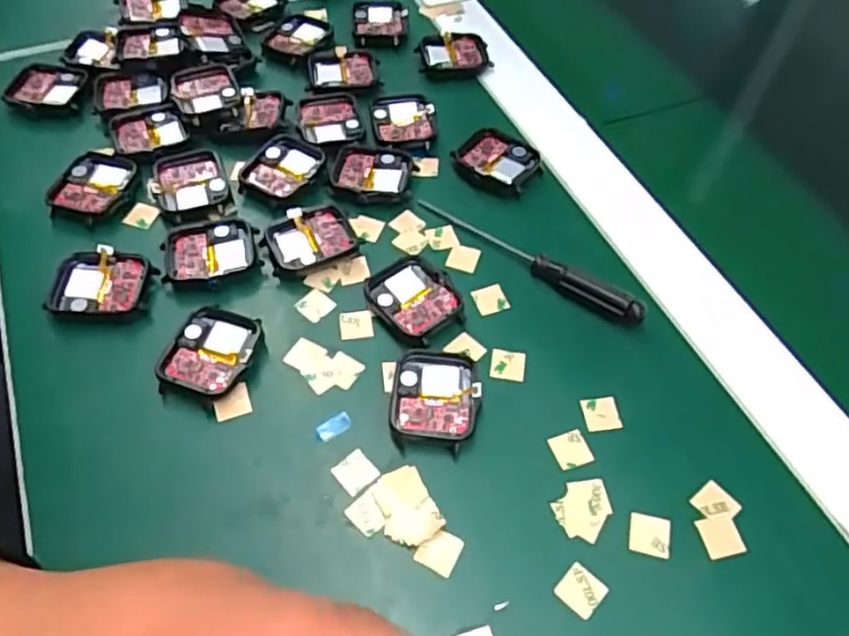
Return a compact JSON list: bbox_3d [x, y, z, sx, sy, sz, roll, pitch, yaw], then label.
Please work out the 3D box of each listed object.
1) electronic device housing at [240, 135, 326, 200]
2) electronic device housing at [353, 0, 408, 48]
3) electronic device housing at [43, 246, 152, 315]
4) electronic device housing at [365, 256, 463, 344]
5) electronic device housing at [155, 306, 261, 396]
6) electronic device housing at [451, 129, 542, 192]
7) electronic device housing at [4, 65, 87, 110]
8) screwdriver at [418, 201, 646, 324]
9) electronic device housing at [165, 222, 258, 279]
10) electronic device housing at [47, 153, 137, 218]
[{"bbox_3d":[-0.079,-0.085,0.369,0.036,0.004,0.041,23,58,14],"label":"electronic device housing"},{"bbox_3d":[-0.030,-0.205,0.455,0.037,0.006,0.049,-2,56,-3],"label":"electronic device housing"},{"bbox_3d":[-0.158,-0.016,0.322,0.043,0.011,0.036,2,56,0],"label":"electronic device housing"},{"bbox_3d":[-0.005,-0.009,0.324,0.036,0.009,0.044,-38,65,-24],"label":"electronic device housing"},{"bbox_3d":[-0.097,0.017,0.304,0.039,0.012,0.042,17,57,10],"label":"electronic device housing"},{"bbox_3d":[0.042,-0.090,0.380,0.042,0.011,0.036,32,61,19],"label":"electronic device housing"},{"bbox_3d":[-0.230,-0.140,0.405,0.045,0.007,0.038,7,56,3],"label":"electronic device housing"},{"bbox_3d":[0.052,-0.033,0.339,0.130,0.015,0.011,34,62,20],"label":"screwdriver"},{"bbox_3d":[-0.109,-0.034,0.335,0.044,0.007,0.037,-9,57,-7],"label":"electronic device housing"},{"bbox_3d":[-0.180,-0.071,0.360,0.039,0.011,0.040,10,56,5],"label":"electronic device housing"}]

